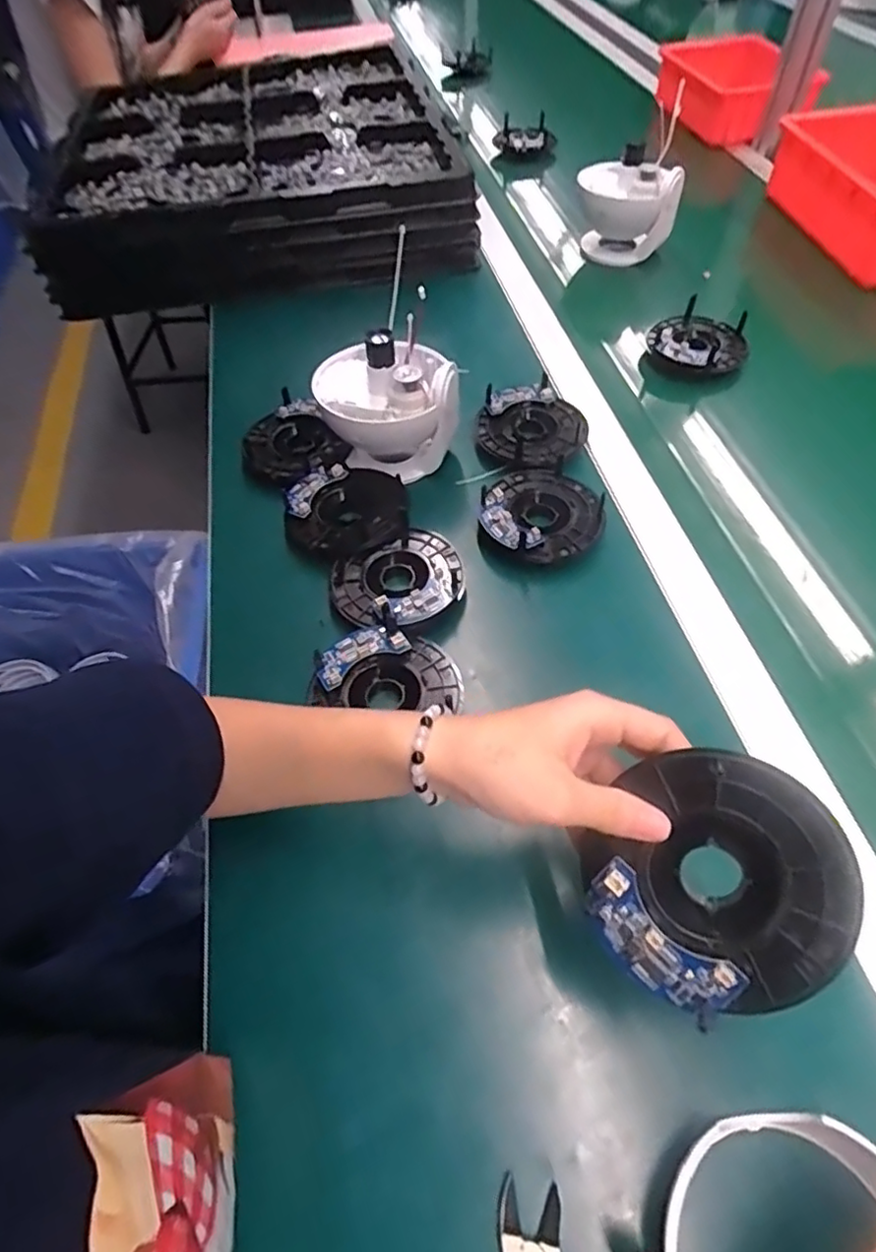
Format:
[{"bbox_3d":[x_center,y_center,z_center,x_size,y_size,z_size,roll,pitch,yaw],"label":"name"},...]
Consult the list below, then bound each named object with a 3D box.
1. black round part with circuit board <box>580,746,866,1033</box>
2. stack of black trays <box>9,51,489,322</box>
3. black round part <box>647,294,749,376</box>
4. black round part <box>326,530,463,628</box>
[{"bbox_3d":[0.115,0.106,0.256,0.096,0.014,0.101,-2,83,16],"label":"black round part with circuit board"},{"bbox_3d":[-0.257,-0.639,0.866,0.505,0.102,0.601,-13,55,-6],"label":"stack of black trays"},{"bbox_3d":[0.275,-0.301,0.647,0.095,0.029,0.093,-2,55,2],"label":"black round part"},{"bbox_3d":[-0.028,-0.039,0.471,0.102,0.022,0.085,-32,59,-17],"label":"black round part"}]

